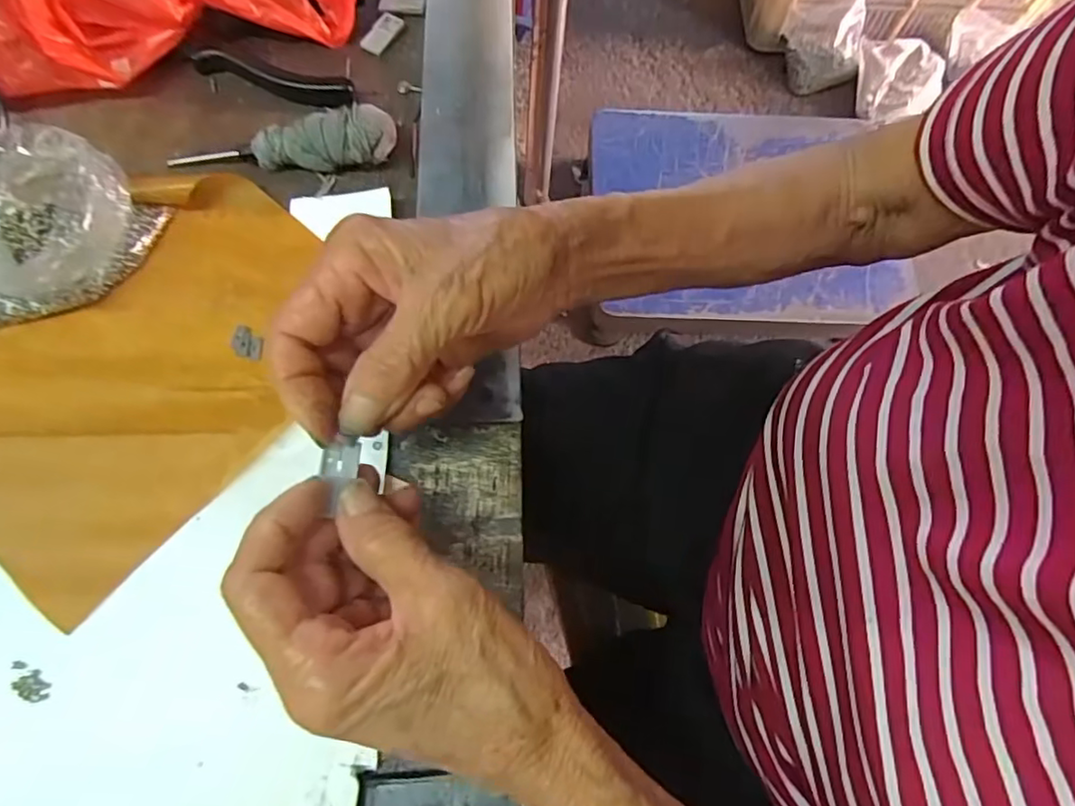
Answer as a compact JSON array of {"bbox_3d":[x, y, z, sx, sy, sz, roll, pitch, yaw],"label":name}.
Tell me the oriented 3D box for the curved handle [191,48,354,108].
[{"bbox_3d":[-0.153,-0.185,0.350,0.096,0.014,0.014,14,69,3],"label":"curved handle"}]

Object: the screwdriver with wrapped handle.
[{"bbox_3d":[-0.137,-0.137,0.326,0.122,0.022,0.023,-4,68,9],"label":"screwdriver with wrapped handle"}]

